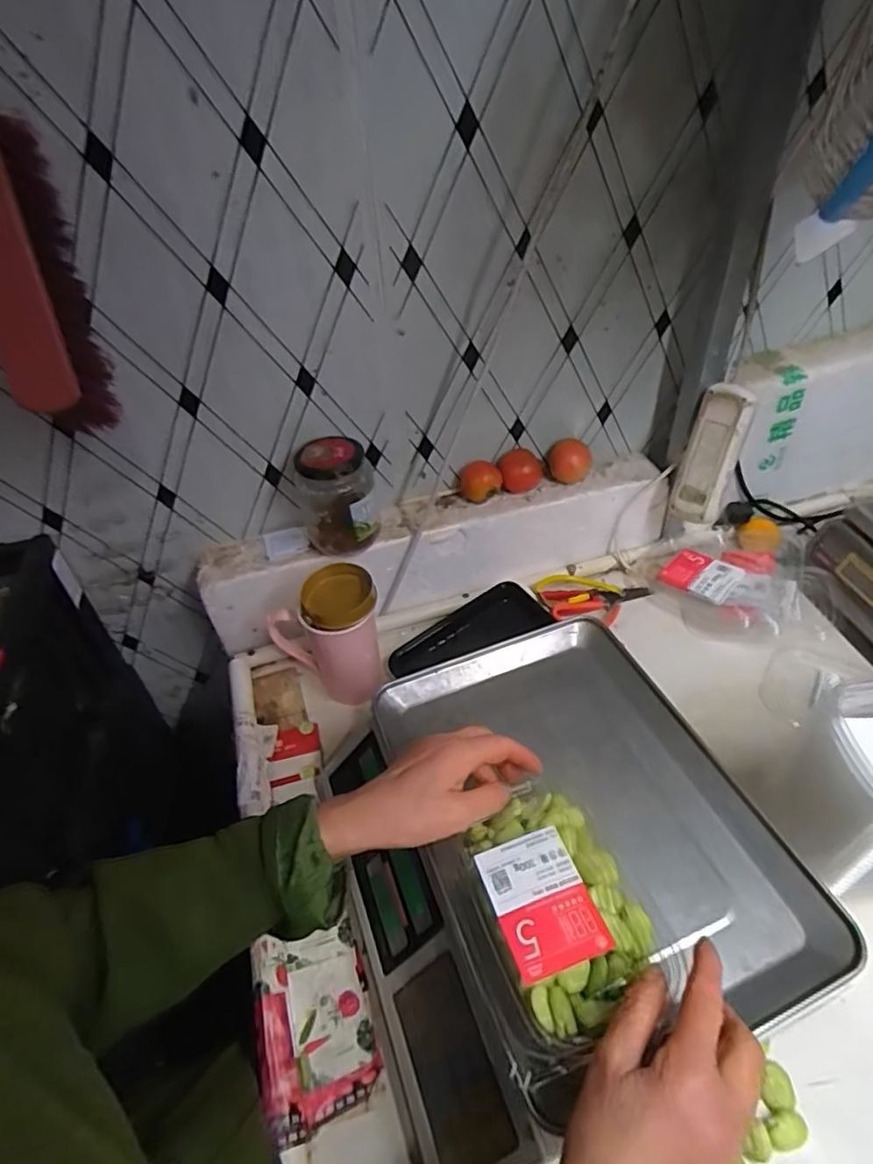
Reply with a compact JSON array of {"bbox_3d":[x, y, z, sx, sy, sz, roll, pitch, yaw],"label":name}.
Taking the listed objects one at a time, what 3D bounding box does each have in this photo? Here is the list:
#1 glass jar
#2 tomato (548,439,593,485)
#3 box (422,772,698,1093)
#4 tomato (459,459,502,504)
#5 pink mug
[{"bbox_3d":[-0.108,-0.091,0.651,0.081,0.112,0.076,-2,45,2],"label":"glass jar"},{"bbox_3d":[0.165,-0.150,0.735,0.052,0.041,0.046,8,46,13],"label":"tomato"},{"bbox_3d":[0.073,0.216,0.391,0.119,0.045,0.145,-20,47,-15],"label":"box"},{"bbox_3d":[0.053,-0.121,0.723,0.046,0.039,0.044,-13,45,-8],"label":"tomato"},{"bbox_3d":[-0.113,0.066,0.645,0.111,0.148,0.083,-20,47,-15],"label":"pink mug"}]

